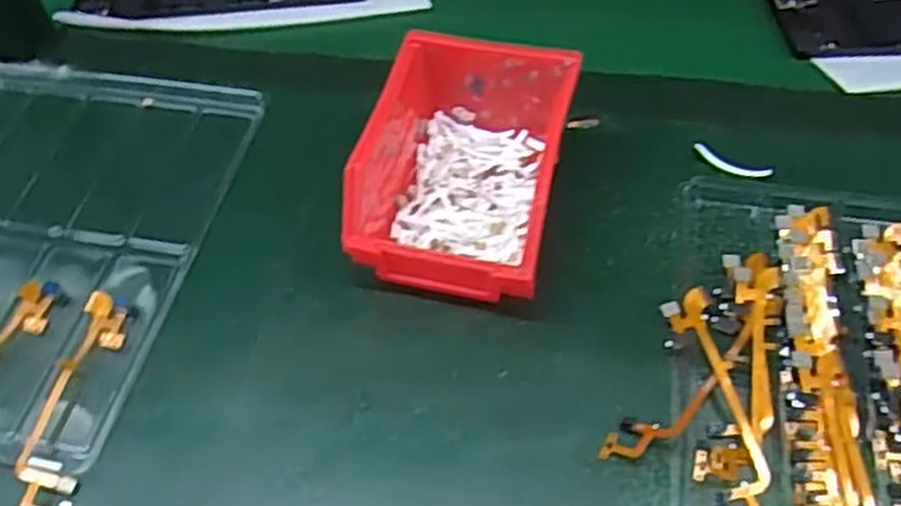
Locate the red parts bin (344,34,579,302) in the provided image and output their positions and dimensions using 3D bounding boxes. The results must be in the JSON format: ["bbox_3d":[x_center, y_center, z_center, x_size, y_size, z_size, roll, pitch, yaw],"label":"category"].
[{"bbox_3d":[0.010,-0.049,0.457,0.102,0.076,0.142,10,50,12],"label":"red parts bin"}]

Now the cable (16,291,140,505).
[{"bbox_3d":[-0.192,0.075,0.403,0.030,0.007,0.131,1,49,4],"label":"cable"}]

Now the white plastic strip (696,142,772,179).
[{"bbox_3d":[0.176,-0.055,0.495,0.049,0.005,0.013,25,55,23],"label":"white plastic strip"}]

